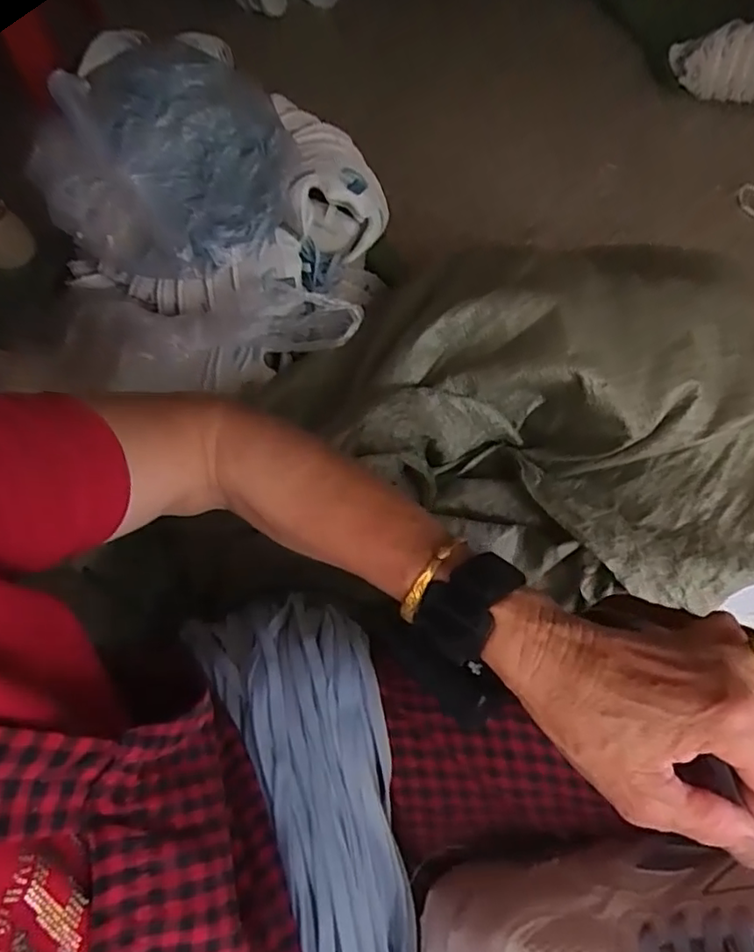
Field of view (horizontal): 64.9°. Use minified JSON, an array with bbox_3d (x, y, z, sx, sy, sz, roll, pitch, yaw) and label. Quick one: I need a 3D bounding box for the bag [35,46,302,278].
[{"bbox_3d":[-0.272,-0.382,0.742,0.320,0.155,0.263,-12,62,-10],"label":"bag"}]

